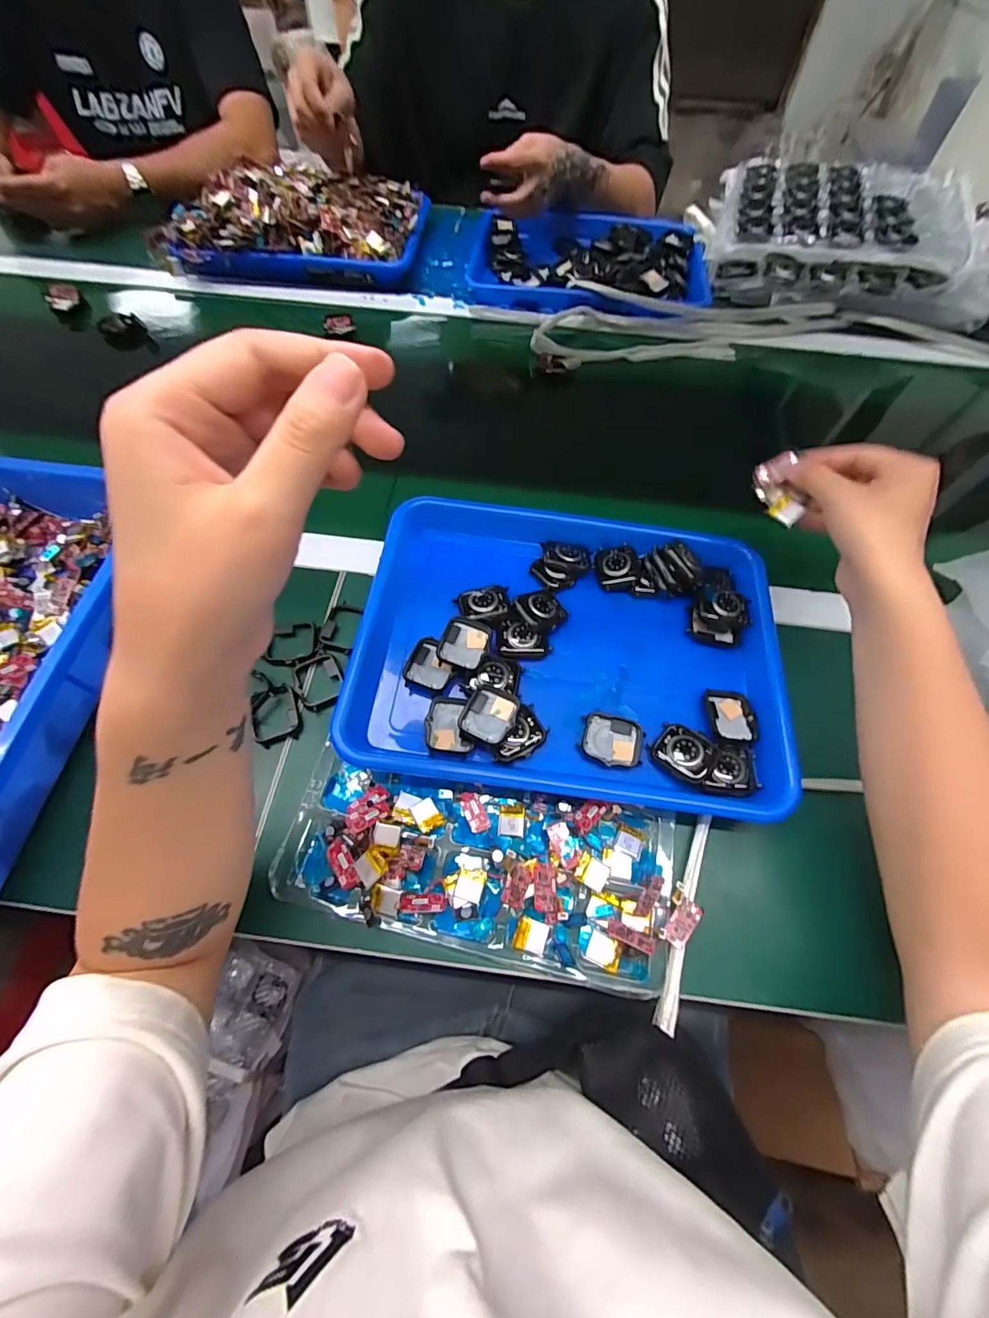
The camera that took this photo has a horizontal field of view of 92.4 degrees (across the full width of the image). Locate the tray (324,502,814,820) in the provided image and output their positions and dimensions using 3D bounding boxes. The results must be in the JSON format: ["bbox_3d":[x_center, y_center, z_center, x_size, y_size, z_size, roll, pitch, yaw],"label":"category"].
[{"bbox_3d":[0.061,-0.019,0.388,0.316,0.066,0.251,6,65,6],"label":"tray"}]

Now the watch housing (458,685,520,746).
[{"bbox_3d":[-0.003,0.042,0.347,0.037,0.013,0.042,20,67,12],"label":"watch housing"}]

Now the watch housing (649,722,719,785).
[{"bbox_3d":[0.137,0.067,0.343,0.040,0.011,0.033,32,70,17],"label":"watch housing"}]

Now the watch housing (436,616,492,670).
[{"bbox_3d":[-0.023,-0.012,0.370,0.037,0.010,0.041,20,63,-14],"label":"watch housing"}]

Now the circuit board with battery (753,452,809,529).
[{"bbox_3d":[0.225,-0.130,0.371,0.031,0.018,0.054,-23,74,21],"label":"circuit board with battery"}]

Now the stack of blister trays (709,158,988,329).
[{"bbox_3d":[0.478,-0.570,0.633,0.347,0.065,0.270,14,63,5],"label":"stack of blister trays"}]

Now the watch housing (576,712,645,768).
[{"bbox_3d":[0.087,0.060,0.351,0.045,0.008,0.037,9,65,7],"label":"watch housing"}]

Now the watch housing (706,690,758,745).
[{"bbox_3d":[0.179,0.043,0.357,0.036,0.009,0.040,4,65,5],"label":"watch housing"}]

